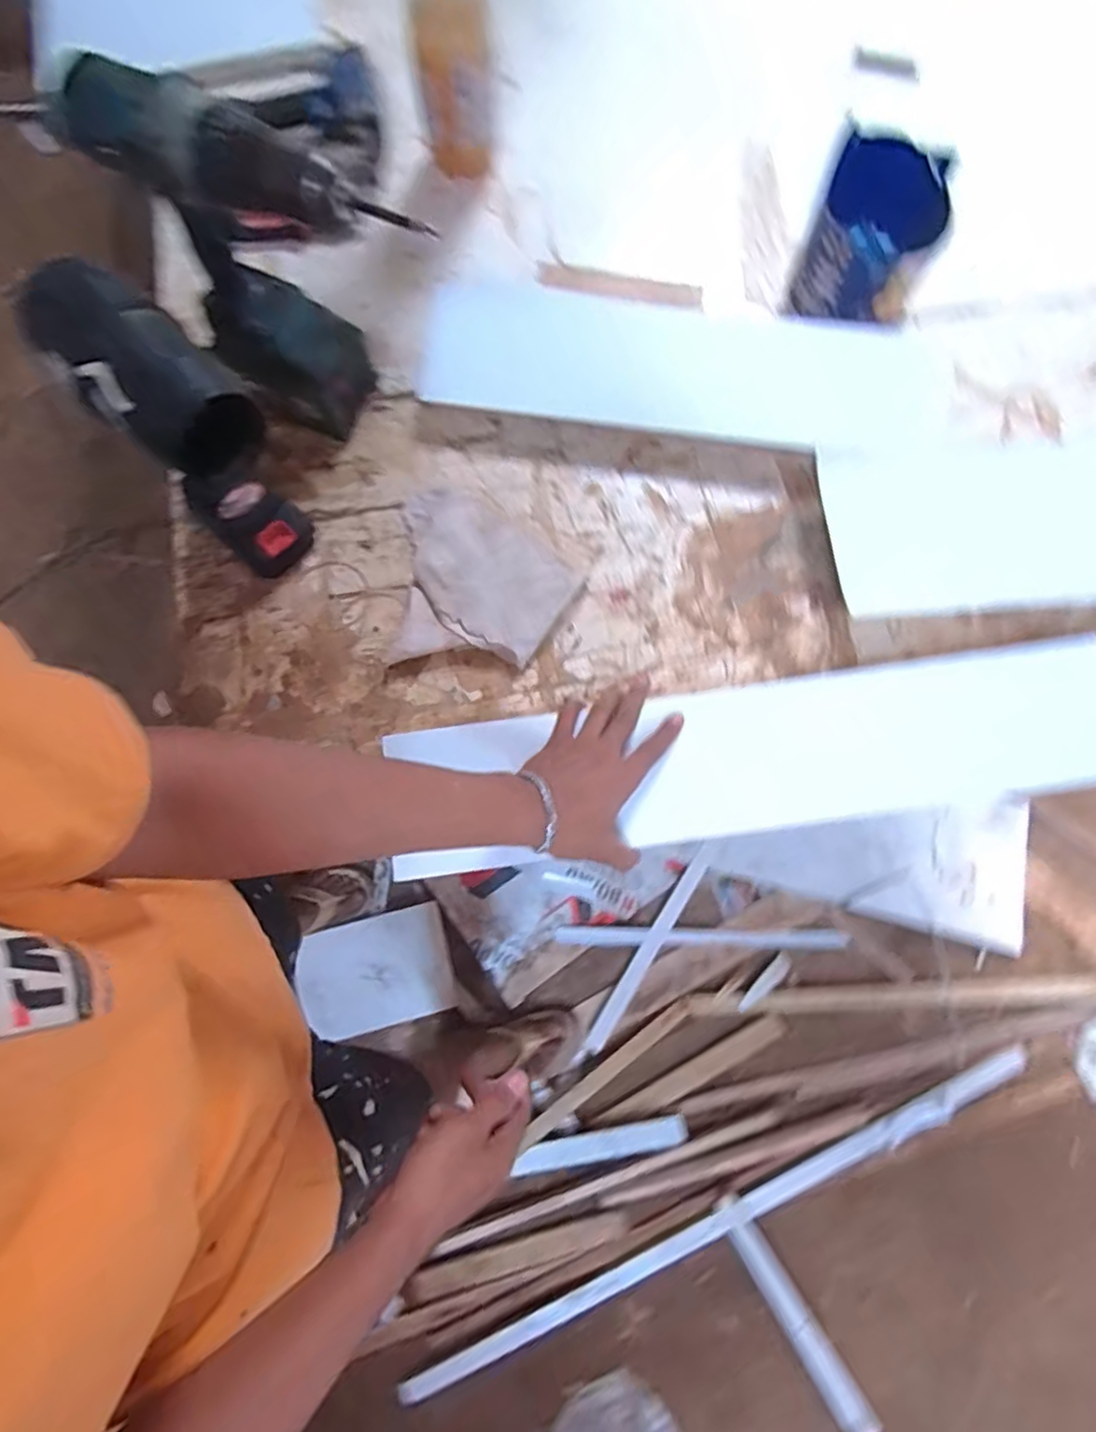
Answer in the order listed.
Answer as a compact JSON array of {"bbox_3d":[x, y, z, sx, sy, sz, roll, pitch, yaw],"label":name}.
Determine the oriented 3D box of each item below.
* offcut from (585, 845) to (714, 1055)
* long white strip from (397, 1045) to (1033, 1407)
[{"bbox_3d":[0.204,0.446,1.270,0.032,0.014,0.441,33,80,7],"label":"offcut"},{"bbox_3d":[0.326,0.903,1.164,1.242,0.019,0.046,-25,79,-4],"label":"long white strip"}]

